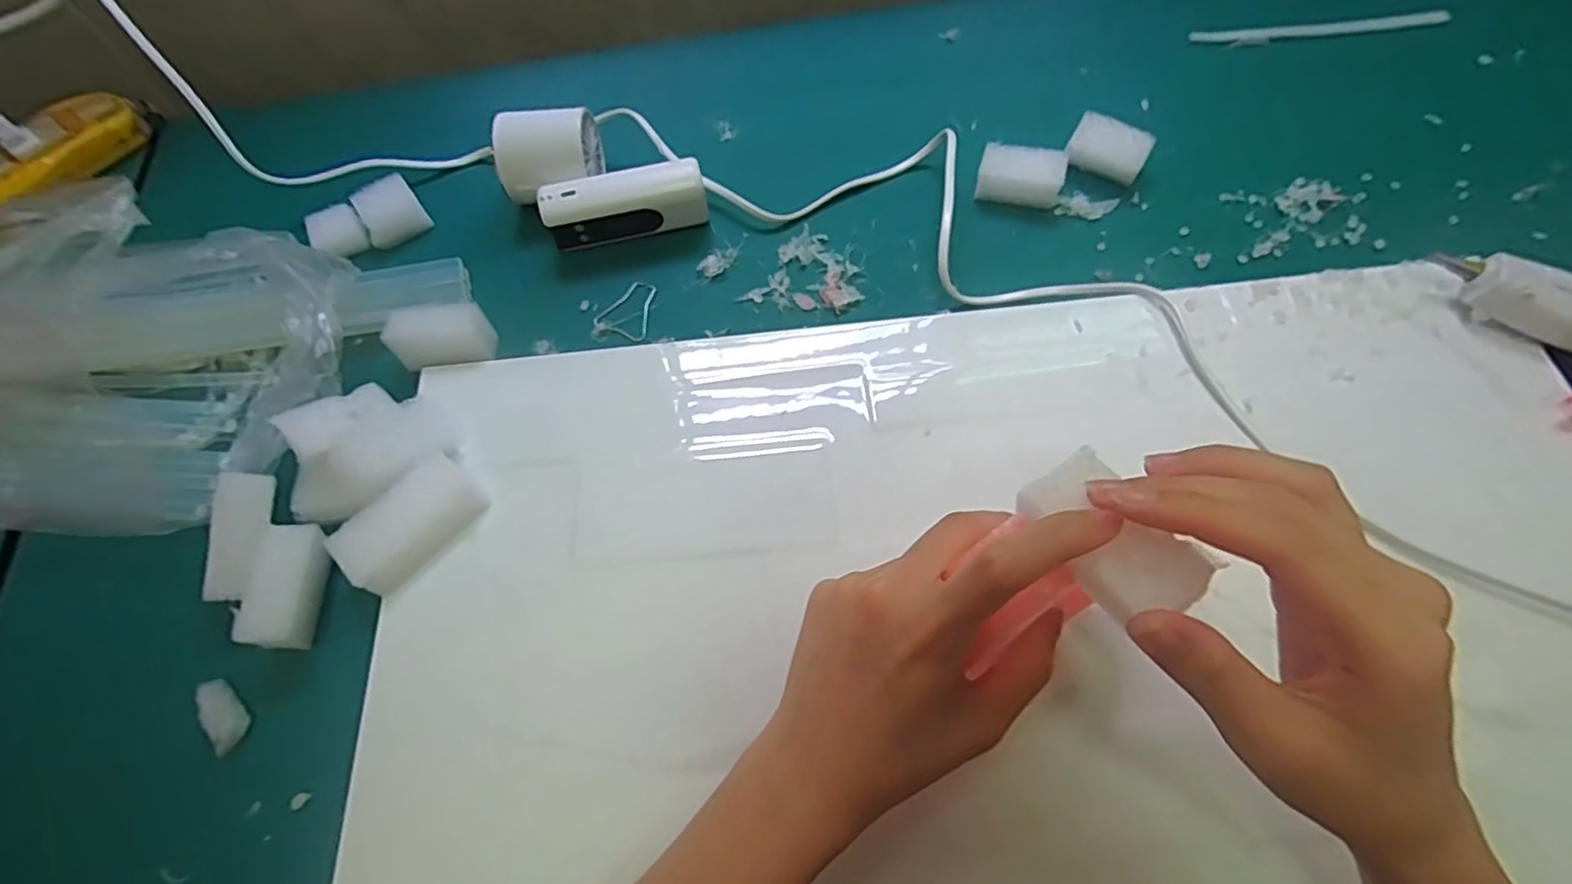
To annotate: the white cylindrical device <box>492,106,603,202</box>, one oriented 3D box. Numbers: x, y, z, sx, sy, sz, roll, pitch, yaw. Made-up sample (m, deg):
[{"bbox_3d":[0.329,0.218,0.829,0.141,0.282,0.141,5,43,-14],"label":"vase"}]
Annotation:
[{"bbox_3d":[-0.144,-0.170,0.413,0.058,0.054,0.046,-11,64,-2],"label":"white cylindrical device"}]

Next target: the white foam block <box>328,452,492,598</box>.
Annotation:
[{"bbox_3d":[-0.181,0.038,0.324,0.032,0.023,0.067,33,70,18],"label":"white foam block"}]

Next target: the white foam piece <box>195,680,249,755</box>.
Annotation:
[{"bbox_3d":[-0.257,0.123,0.305,0.012,0.007,0.034,-33,66,-12],"label":"white foam piece"}]

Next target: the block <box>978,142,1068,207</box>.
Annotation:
[{"bbox_3d":[0.147,-0.166,0.420,0.050,0.025,0.030,14,65,10],"label":"block"}]

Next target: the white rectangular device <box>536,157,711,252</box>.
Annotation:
[{"bbox_3d":[-0.096,-0.142,0.409,0.095,0.040,0.023,-16,64,-5],"label":"white rectangular device"}]

